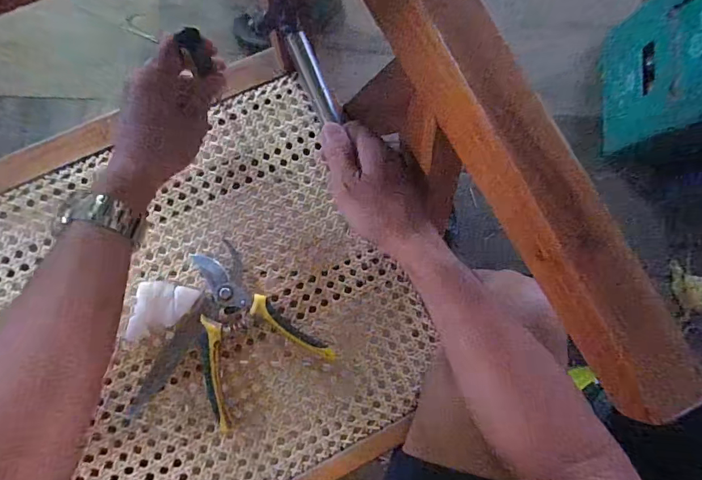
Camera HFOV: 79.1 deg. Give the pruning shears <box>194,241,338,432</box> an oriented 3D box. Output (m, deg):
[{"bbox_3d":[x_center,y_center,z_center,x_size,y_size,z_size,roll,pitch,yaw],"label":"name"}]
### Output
[{"bbox_3d":[-0.125,0.094,0.459,0.134,0.021,0.171,-35,85,-8],"label":"pruning shears"}]

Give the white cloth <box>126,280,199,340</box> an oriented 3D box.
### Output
[{"bbox_3d":[-0.201,0.077,0.457,0.060,0.022,0.060,7,81,-3],"label":"white cloth"}]

